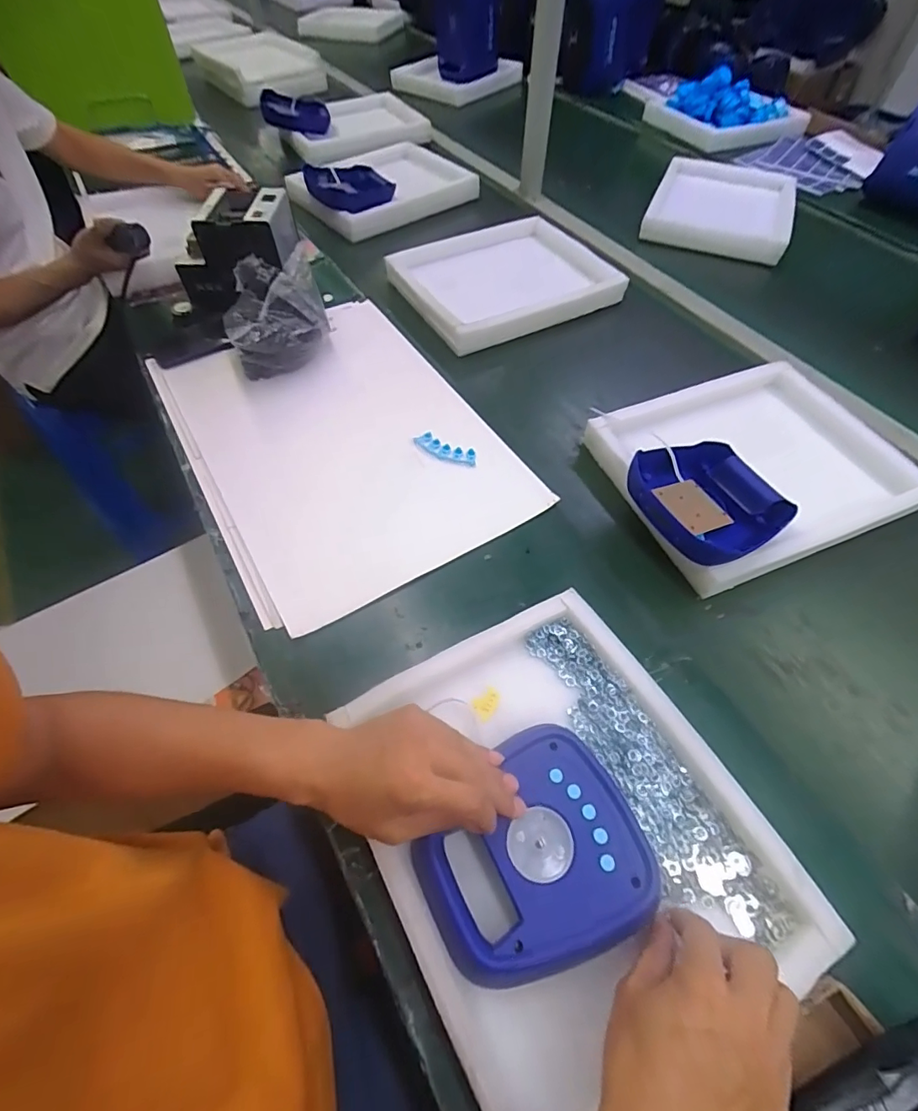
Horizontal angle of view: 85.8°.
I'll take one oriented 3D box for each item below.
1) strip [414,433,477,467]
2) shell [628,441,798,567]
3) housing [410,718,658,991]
[{"bbox_3d":[-0.018,-0.148,0.699,0.092,0.018,0.023,21,60,13],"label":"strip"},{"bbox_3d":[0.305,-0.069,0.598,0.155,0.049,0.165,-28,61,-17],"label":"shell"},{"bbox_3d":[0.058,0.240,0.400,0.172,0.029,0.155,-24,60,-14],"label":"housing"}]

